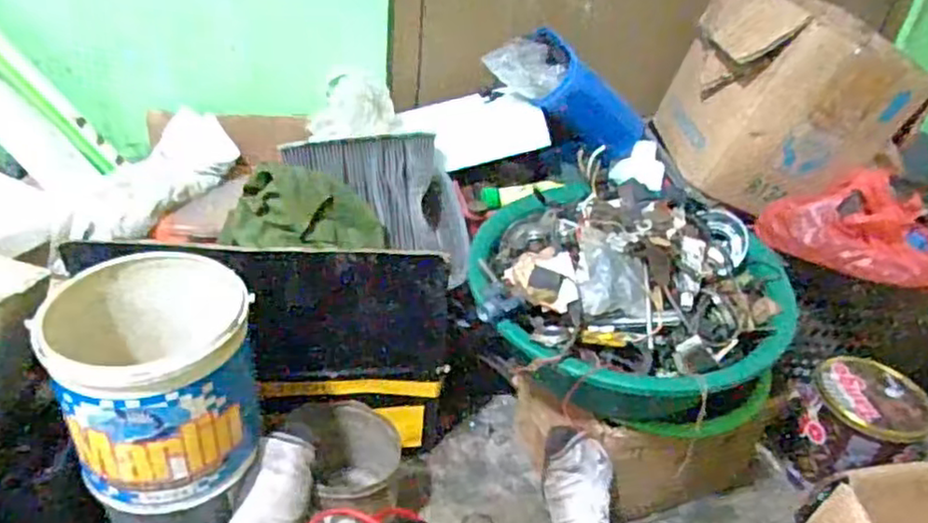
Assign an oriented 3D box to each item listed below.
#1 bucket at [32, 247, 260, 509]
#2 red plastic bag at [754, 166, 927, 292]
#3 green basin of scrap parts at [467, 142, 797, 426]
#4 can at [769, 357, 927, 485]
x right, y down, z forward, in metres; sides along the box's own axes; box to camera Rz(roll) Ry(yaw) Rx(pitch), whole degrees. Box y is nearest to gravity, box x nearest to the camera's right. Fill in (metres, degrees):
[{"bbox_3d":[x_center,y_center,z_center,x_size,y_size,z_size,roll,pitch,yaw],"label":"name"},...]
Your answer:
[{"bbox_3d":[-0.306,0.113,0.695,0.179,0.187,0.188,-5,36,-15],"label":"bucket"},{"bbox_3d":[0.485,-0.048,0.821,0.223,0.089,0.147,25,39,25],"label":"red plastic bag"},{"bbox_3d":[0.190,0.035,0.794,0.321,0.201,0.316,4,35,-3],"label":"green basin of scrap parts"},{"bbox_3d":[0.539,0.226,0.954,0.147,0.128,0.139,4,35,-3],"label":"can"}]

